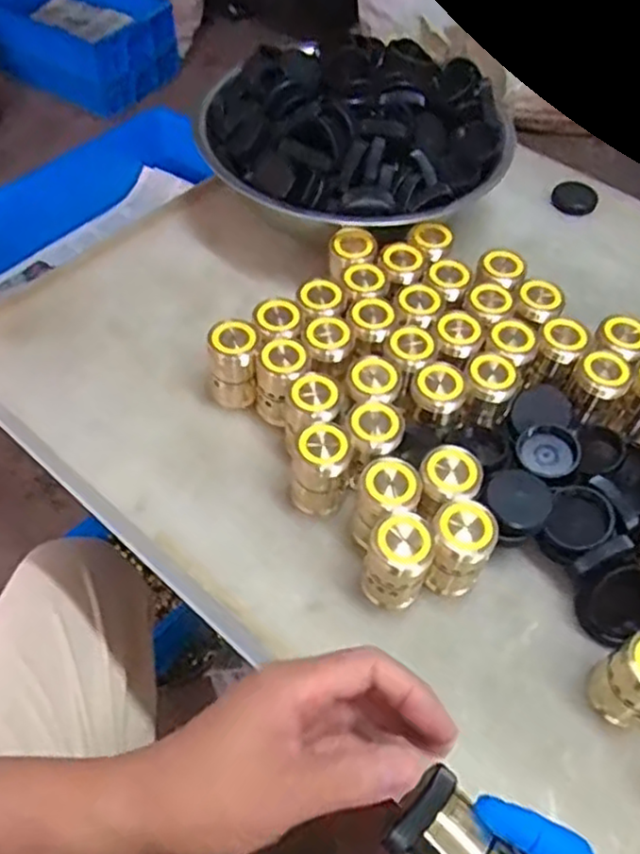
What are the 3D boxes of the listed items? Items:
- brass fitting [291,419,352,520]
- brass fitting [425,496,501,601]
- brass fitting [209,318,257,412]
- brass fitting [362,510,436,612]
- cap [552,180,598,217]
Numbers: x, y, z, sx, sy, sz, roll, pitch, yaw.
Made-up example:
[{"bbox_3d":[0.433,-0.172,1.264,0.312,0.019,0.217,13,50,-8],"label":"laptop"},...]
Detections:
[{"bbox_3d":[0.001,0.030,0.462,0.034,0.069,0.033,2,54,-3],"label":"brass fitting"},{"bbox_3d":[0.086,0.079,0.433,0.038,0.073,0.034,32,59,18],"label":"brass fitting"},{"bbox_3d":[-0.066,-0.047,0.514,0.035,0.072,0.029,-1,55,-5],"label":"brass fitting"},{"bbox_3d":[0.048,0.084,0.424,0.038,0.075,0.037,2,54,-3],"label":"brass fitting"},{"bbox_3d":[0.258,-0.232,0.689,0.043,0.012,0.048,29,58,16],"label":"cap"}]

